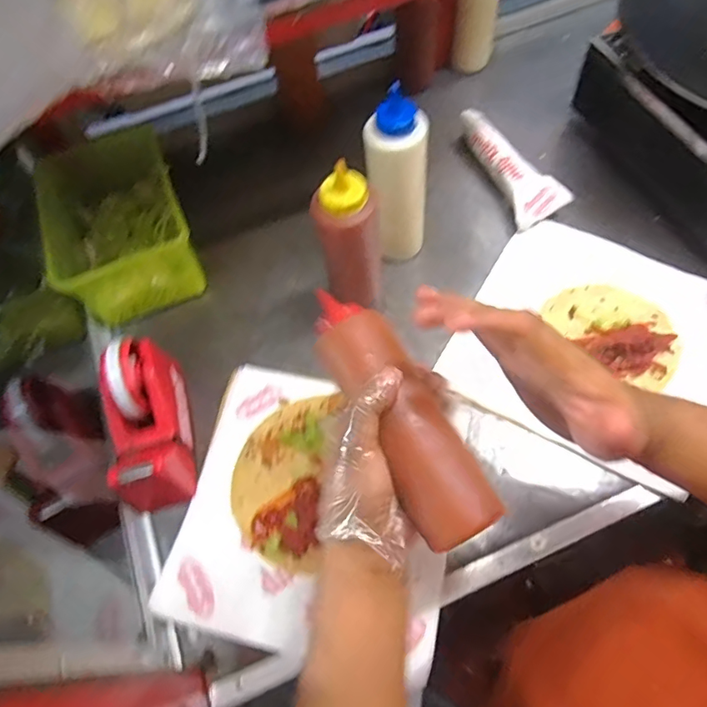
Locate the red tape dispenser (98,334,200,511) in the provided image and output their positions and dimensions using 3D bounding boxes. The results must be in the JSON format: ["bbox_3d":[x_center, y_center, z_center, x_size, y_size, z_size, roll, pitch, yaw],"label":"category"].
[{"bbox_3d":[-0.201,0.063,0.510,0.061,0.080,0.153,-13,62,-5],"label":"red tape dispenser"}]

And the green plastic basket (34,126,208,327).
[{"bbox_3d":[-0.282,-0.150,0.625,0.158,0.100,0.214,-21,63,-9],"label":"green plastic basket"}]

